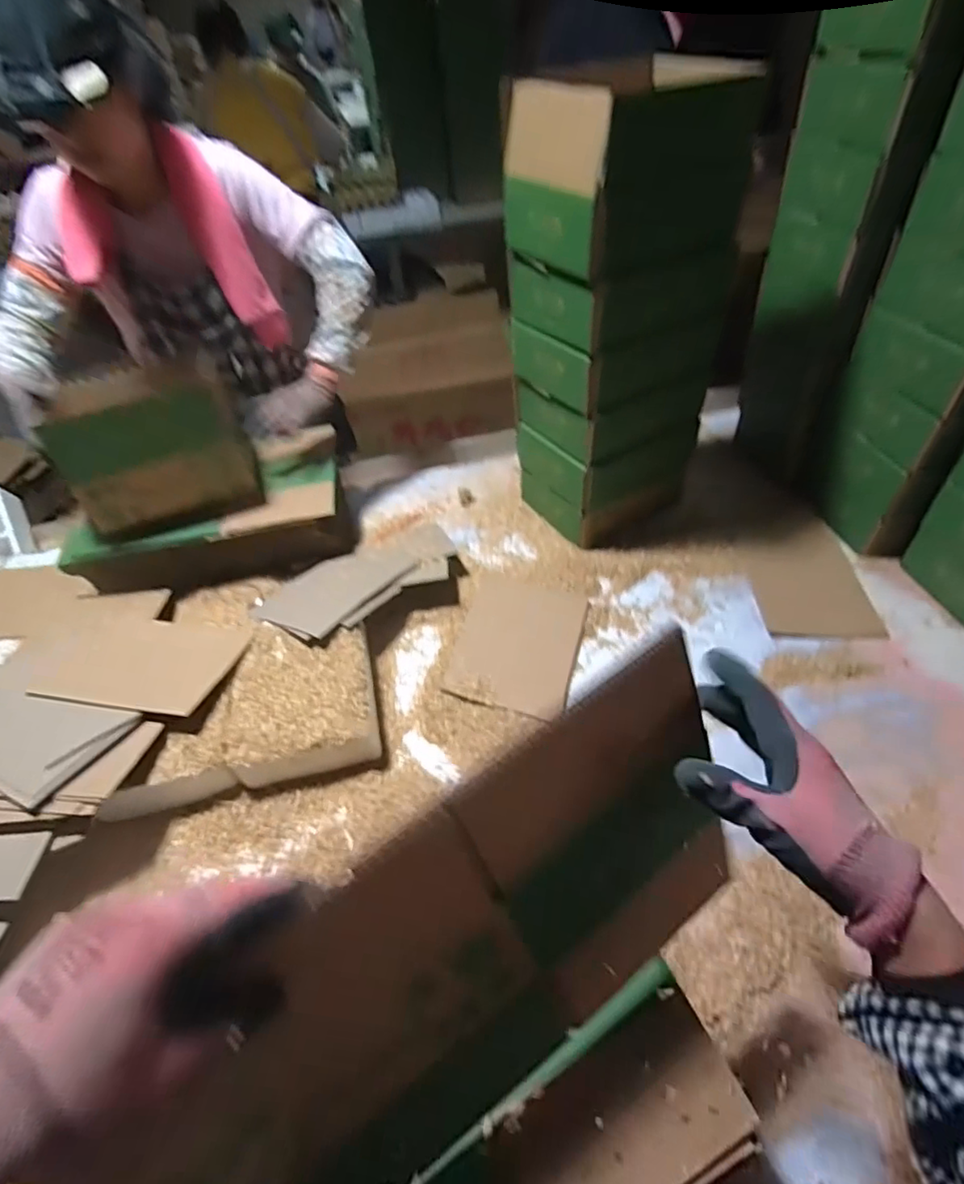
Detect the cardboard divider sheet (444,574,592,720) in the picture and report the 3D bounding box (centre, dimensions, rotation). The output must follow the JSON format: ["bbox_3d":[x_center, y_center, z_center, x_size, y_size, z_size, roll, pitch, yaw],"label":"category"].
[{"bbox_3d":[0.058,0.075,0.903,0.183,0.010,0.254,11,45,13],"label":"cardboard divider sheet"}]

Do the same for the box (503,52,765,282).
[{"bbox_3d":[0.178,-0.546,0.738,0.238,0.178,0.230,-24,49,-15],"label":"box"}]

